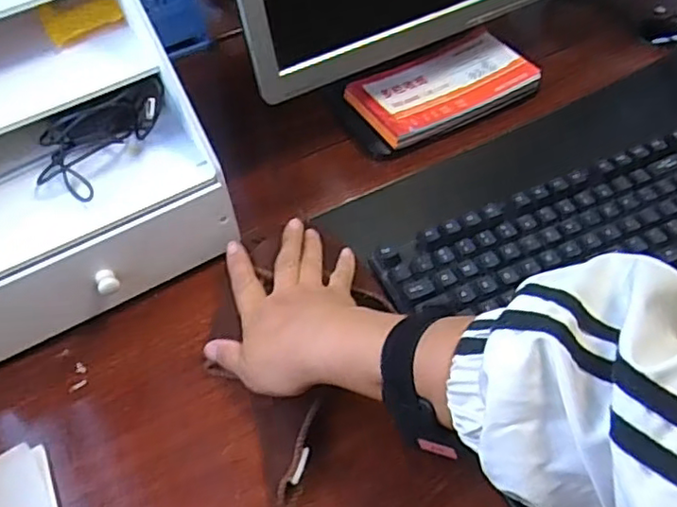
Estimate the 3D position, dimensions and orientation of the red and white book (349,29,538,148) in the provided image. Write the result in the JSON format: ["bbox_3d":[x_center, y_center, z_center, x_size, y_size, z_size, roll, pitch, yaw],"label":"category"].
[{"bbox_3d":[0.106,-0.169,0.640,0.183,0.030,0.094,-26,53,-16],"label":"red and white book"}]

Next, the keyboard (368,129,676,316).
[{"bbox_3d":[0.249,-0.035,0.519,0.438,0.030,0.116,-21,51,-12],"label":"keyboard"}]

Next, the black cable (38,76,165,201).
[{"bbox_3d":[-0.180,-0.088,0.480,0.111,0.044,0.076,-19,51,-11],"label":"black cable"}]

